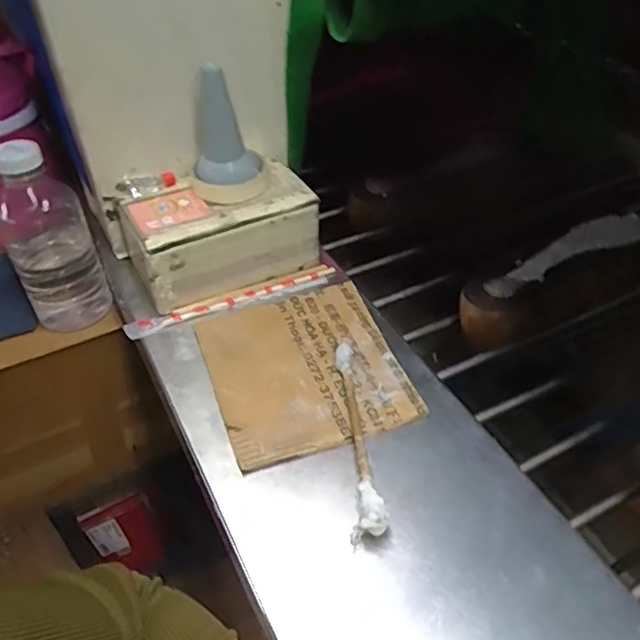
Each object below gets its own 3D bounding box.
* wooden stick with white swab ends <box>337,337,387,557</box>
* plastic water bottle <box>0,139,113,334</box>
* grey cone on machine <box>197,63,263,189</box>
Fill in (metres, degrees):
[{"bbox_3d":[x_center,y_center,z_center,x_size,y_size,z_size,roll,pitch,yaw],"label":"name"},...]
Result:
[{"bbox_3d":[0.032,0.094,0.514,0.024,0.021,0.193,-1,43,-3],"label":"wooden stick with white swab ends"},{"bbox_3d":[-0.312,-0.091,0.698,0.093,0.229,0.097,-20,46,-19],"label":"plastic water bottle"},{"bbox_3d":[-0.097,-0.202,0.618,0.064,0.112,0.056,-6,43,-5],"label":"grey cone on machine"}]

